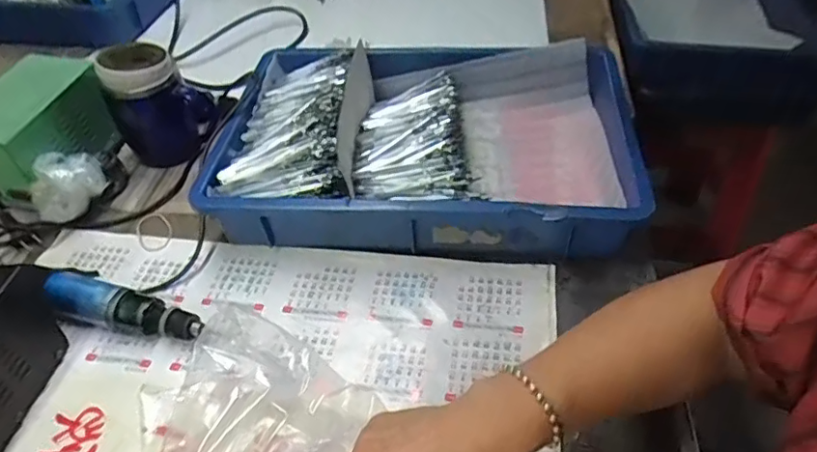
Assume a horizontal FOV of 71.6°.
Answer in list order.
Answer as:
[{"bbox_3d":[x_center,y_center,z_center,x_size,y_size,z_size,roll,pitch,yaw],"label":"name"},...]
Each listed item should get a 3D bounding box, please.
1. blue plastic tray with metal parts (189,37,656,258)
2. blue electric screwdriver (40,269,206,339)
[{"bbox_3d":[0.019,-0.096,0.626,0.427,0.078,0.286,3,47,7],"label":"blue plastic tray with metal parts"},{"bbox_3d":[-0.262,0.076,0.521,0.155,0.042,0.046,15,50,17],"label":"blue electric screwdriver"}]

